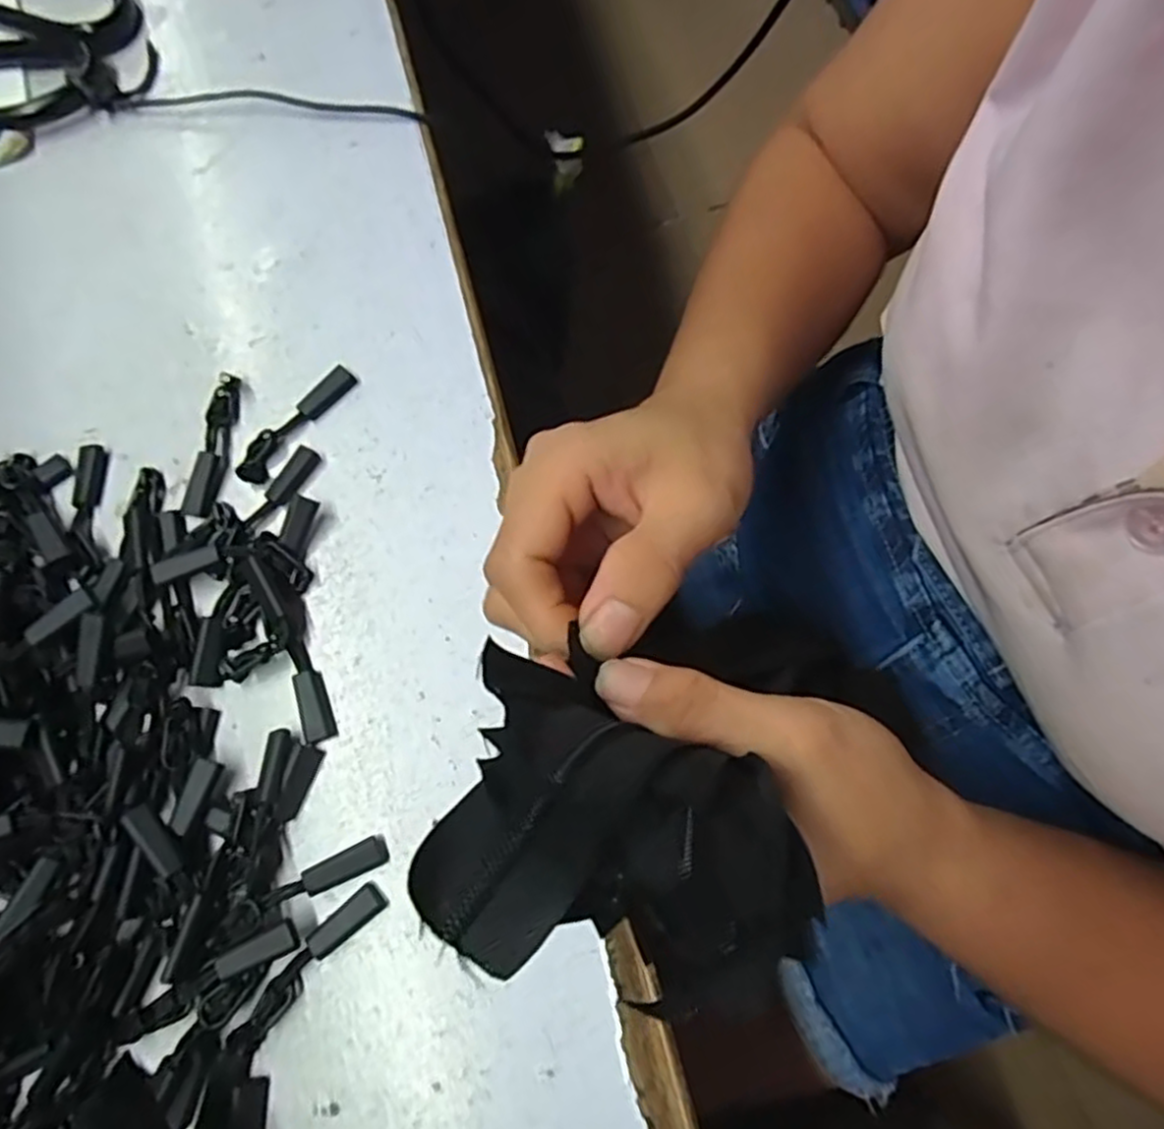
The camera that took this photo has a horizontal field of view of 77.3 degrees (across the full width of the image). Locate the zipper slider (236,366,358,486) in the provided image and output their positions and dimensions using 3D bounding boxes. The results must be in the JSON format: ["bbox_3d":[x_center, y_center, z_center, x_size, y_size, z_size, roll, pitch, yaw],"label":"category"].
[{"bbox_3d":[-0.107,-0.053,0.272,0.013,0.005,0.056,37,77,10],"label":"zipper slider"}]

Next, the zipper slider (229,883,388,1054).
[{"bbox_3d":[-0.084,0.122,0.221,0.011,0.005,0.058,42,78,11],"label":"zipper slider"}]

